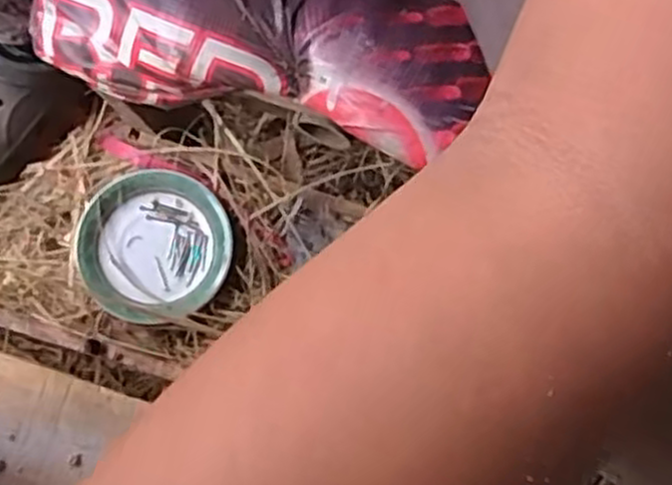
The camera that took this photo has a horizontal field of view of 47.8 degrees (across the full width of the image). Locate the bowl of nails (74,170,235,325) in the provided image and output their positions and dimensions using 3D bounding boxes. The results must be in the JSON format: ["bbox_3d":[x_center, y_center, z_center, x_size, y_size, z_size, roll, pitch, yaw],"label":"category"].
[{"bbox_3d":[-0.163,0.005,0.687,0.130,0.036,0.132,1,79,-3],"label":"bowl of nails"}]

